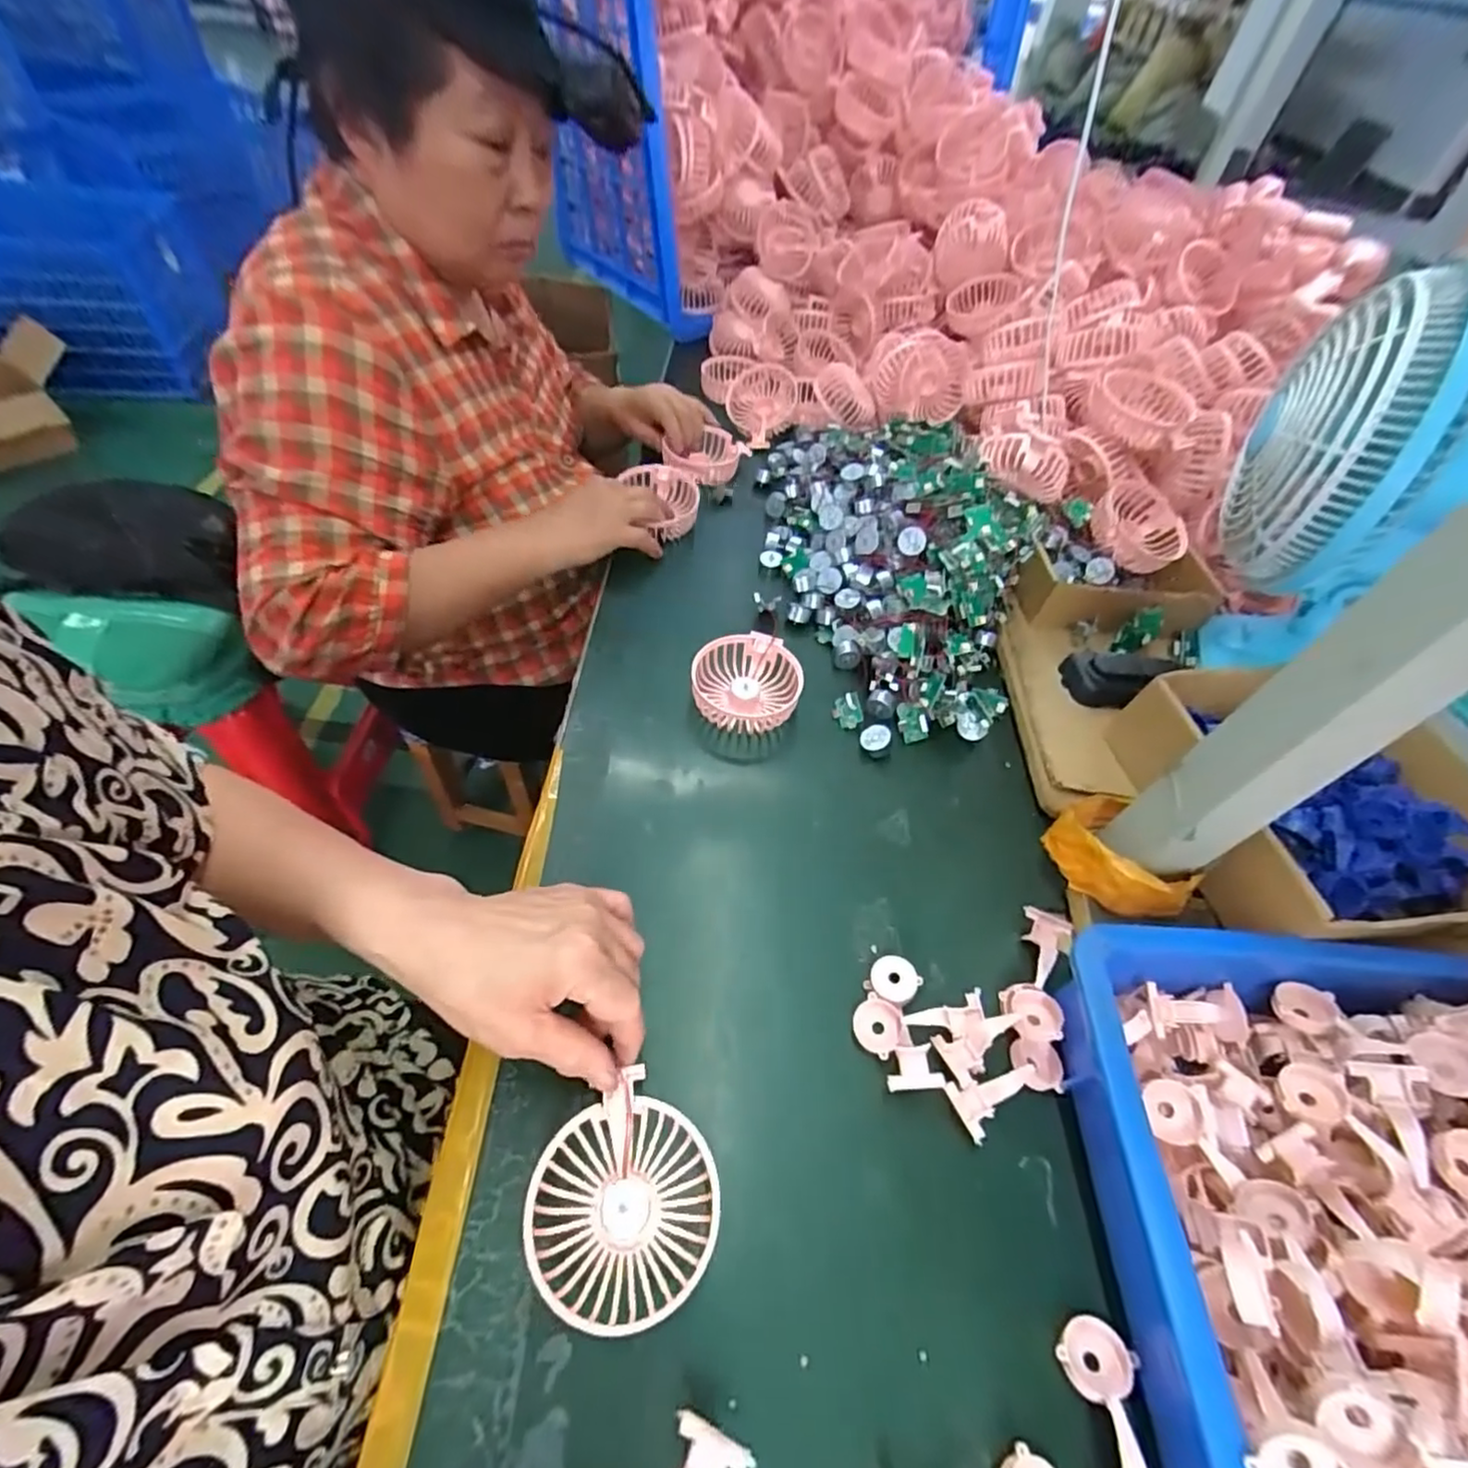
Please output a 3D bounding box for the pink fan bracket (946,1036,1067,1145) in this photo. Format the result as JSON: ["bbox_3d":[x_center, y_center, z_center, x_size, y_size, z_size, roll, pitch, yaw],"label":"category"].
[{"bbox_3d":[0.156,0.196,0.367,0.074,0.017,0.030,-19,56,-18],"label":"pink fan bracket"}]

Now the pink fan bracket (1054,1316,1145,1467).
[{"bbox_3d":[0.165,0.306,0.282,0.032,0.009,0.076,7,52,1],"label":"pink fan bracket"}]

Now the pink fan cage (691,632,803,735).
[{"bbox_3d":[0.011,-0.040,0.537,0.087,0.032,0.082,2,53,-3],"label":"pink fan cage"}]

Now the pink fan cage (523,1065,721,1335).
[{"bbox_3d":[-0.052,0.229,0.317,0.086,0.027,0.088,2,53,-3],"label":"pink fan cage"}]

